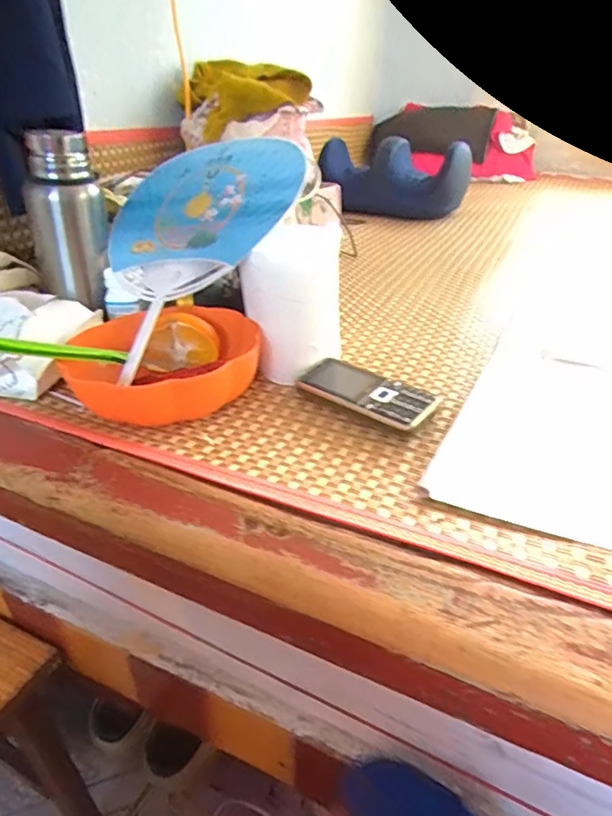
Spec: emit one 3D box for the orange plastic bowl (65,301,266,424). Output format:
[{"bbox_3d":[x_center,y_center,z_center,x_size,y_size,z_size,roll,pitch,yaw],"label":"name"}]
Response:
[{"bbox_3d":[-0.129,-0.045,0.491,0.171,0.053,0.171,0,31,0],"label":"orange plastic bowl"}]

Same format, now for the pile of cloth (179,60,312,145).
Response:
[{"bbox_3d":[-0.107,-0.550,0.920,0.213,0.109,0.134,-16,34,-21],"label":"pile of cloth"}]

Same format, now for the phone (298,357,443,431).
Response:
[{"bbox_3d":[0.053,-0.013,0.459,0.121,0.016,0.059,24,39,34],"label":"phone"}]

